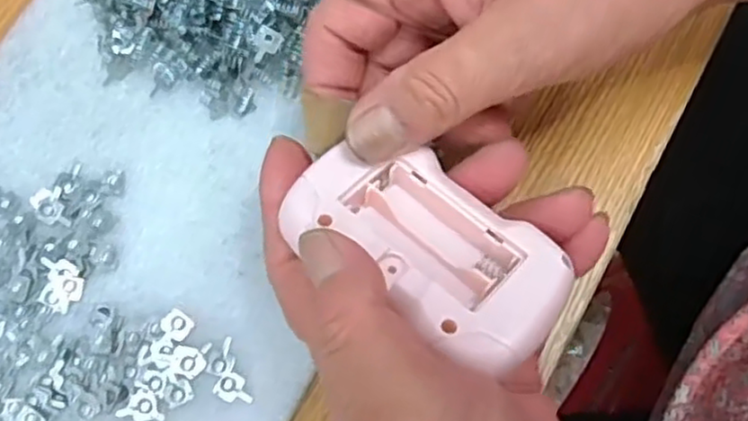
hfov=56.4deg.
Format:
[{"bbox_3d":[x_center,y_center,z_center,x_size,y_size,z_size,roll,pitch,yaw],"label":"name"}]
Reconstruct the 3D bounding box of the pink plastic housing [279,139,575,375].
[{"bbox_3d":[0.015,0.014,0.212,0.082,0.022,0.045,33,62,16],"label":"pink plastic housing"}]

